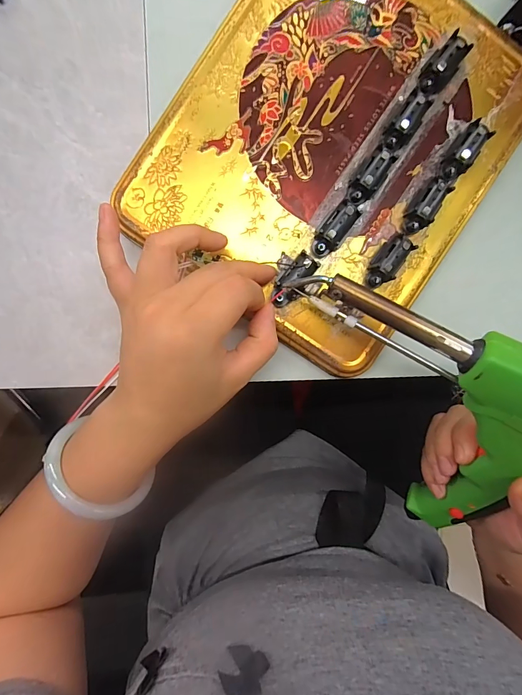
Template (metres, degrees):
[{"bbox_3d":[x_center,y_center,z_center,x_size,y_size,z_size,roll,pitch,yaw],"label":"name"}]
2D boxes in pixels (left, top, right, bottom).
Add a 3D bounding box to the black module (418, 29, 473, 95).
[{"bbox_3d":[0.110,-0.172,0.218,0.015,0.015,0.033,38,89,-5],"label":"black module"}]

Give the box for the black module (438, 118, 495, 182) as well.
[{"bbox_3d":[0.126,-0.122,0.223,0.015,0.014,0.036,41,89,-5],"label":"black module"}]

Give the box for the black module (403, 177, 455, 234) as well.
[{"bbox_3d":[0.102,-0.088,0.223,0.015,0.014,0.034,36,89,-5],"label":"black module"}]

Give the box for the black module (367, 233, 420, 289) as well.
[{"bbox_3d":[0.079,-0.054,0.222,0.017,0.015,0.032,41,89,-5],"label":"black module"}]

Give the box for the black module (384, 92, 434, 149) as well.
[{"bbox_3d":[0.089,-0.137,0.218,0.012,0.014,0.034,38,89,-5],"label":"black module"}]

